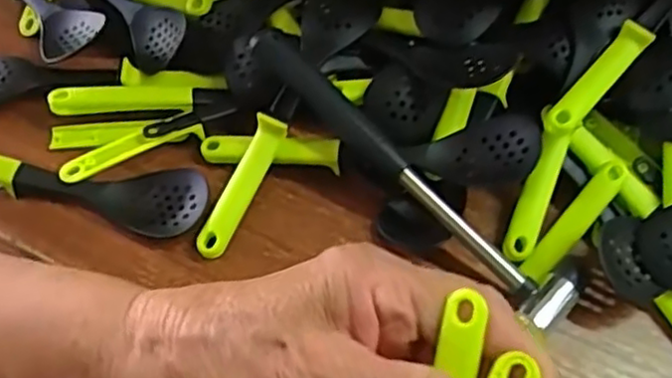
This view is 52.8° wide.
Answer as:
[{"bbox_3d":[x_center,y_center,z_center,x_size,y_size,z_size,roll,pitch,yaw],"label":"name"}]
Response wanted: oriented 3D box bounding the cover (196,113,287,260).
[{"bbox_3d":[-0.049,-0.001,0.348,0.015,0.012,0.077,24,77,12],"label":"cover"}]

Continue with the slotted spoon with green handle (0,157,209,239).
[{"bbox_3d":[-0.153,-0.006,0.347,0.171,0.027,0.036,7,60,3],"label":"slotted spoon with green handle"}]

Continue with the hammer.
[{"bbox_3d":[0.036,-0.011,0.345,0.204,0.022,0.036,43,68,12],"label":"hammer"}]

